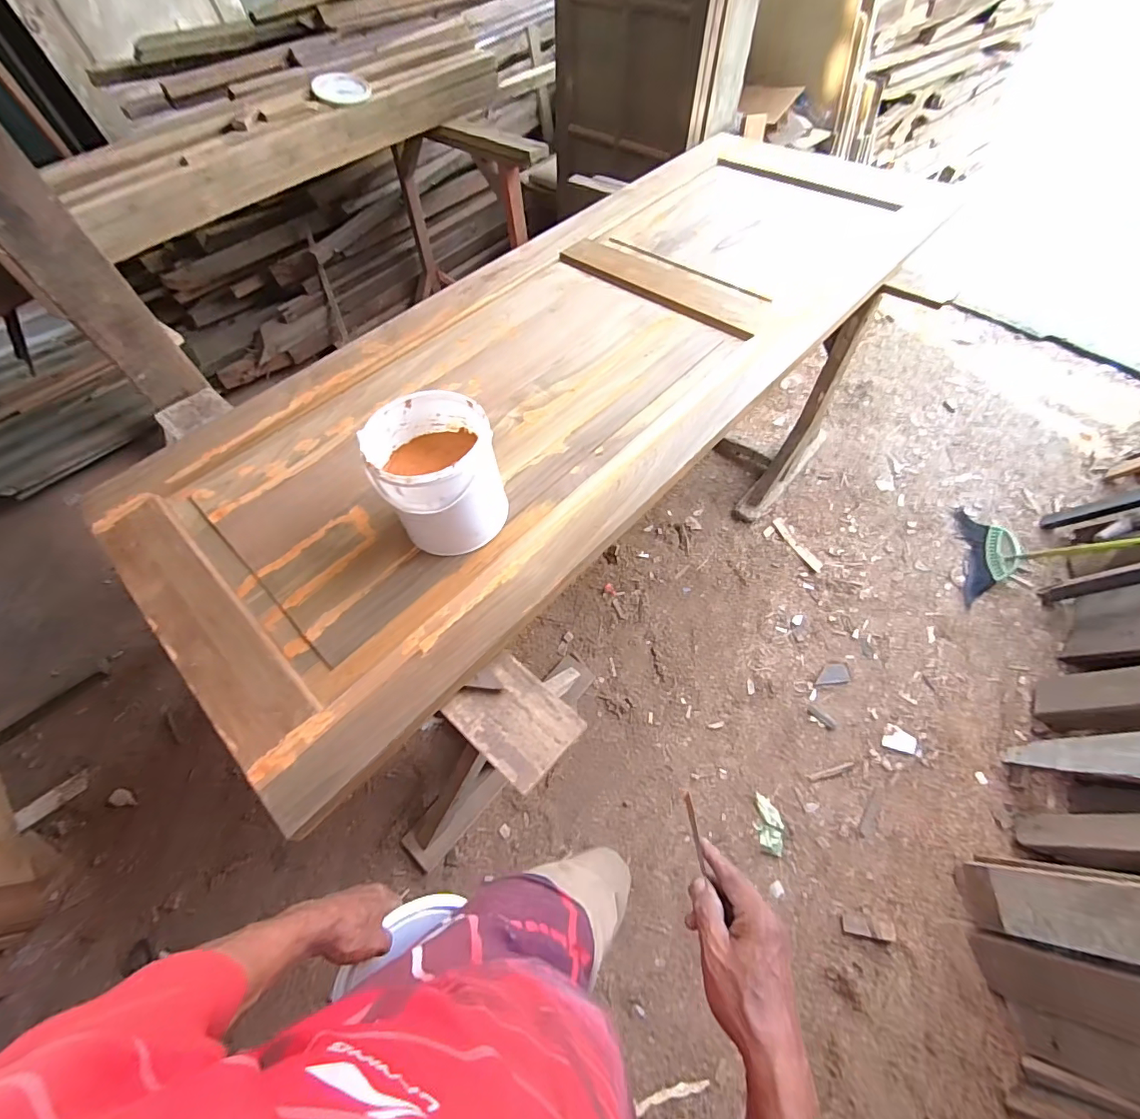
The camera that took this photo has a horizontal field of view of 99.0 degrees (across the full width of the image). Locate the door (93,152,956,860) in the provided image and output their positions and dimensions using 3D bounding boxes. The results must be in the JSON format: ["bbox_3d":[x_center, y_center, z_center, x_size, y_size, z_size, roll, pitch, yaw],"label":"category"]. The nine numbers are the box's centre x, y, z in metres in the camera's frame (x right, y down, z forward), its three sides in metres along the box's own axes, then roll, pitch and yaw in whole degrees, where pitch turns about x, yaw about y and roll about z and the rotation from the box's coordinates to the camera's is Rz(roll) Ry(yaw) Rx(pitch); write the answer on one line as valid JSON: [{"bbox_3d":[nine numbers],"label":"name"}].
[{"bbox_3d":[0.075,-0.540,1.120,0.808,0.051,2.034,38,66,22],"label":"door"}]

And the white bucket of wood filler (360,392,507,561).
[{"bbox_3d":[-0.204,-0.127,0.771,0.170,0.195,0.182,-1,60,2],"label":"white bucket of wood filler"}]

